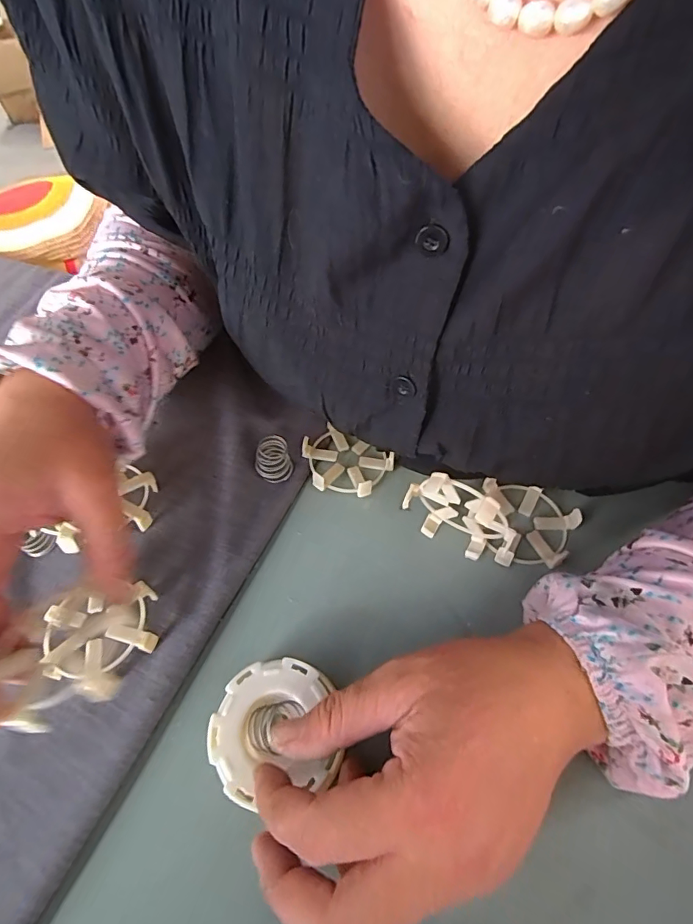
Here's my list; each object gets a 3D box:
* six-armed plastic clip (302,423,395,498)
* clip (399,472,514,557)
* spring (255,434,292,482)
[{"bbox_3d":[-0.002,0.000,0.324,0.059,0.016,0.052,24,60,21],"label":"six-armed plastic clip"},{"bbox_3d":[0.062,0.031,0.273,0.070,0.060,0.017,30,63,24],"label":"clip"},{"bbox_3d":[-0.051,-0.001,0.320,0.023,0.024,0.020,-36,59,-19],"label":"spring"}]

